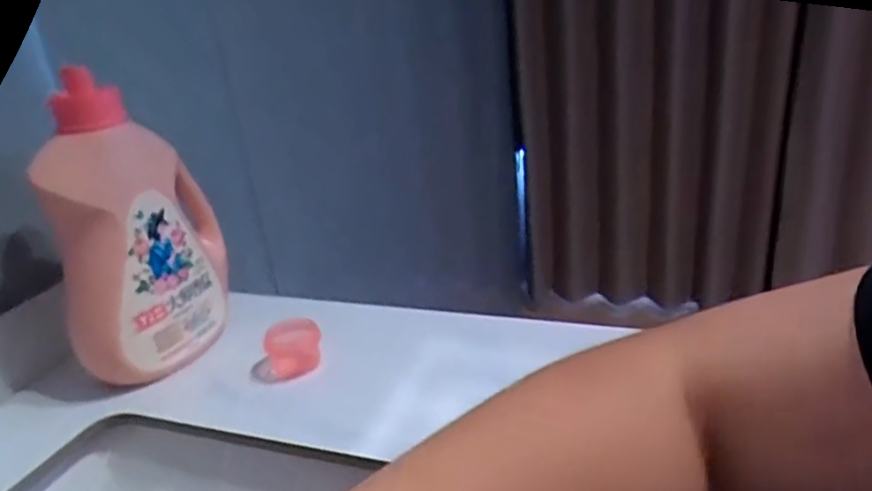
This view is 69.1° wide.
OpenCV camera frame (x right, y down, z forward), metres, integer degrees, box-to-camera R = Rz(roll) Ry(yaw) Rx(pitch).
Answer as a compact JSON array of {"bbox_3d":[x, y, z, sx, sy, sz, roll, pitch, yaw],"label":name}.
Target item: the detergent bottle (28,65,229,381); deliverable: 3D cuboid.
[{"bbox_3d":[-0.228,-0.011,0.490,0.069,0.213,0.132,-3,24,8],"label":"detergent bottle"}]

